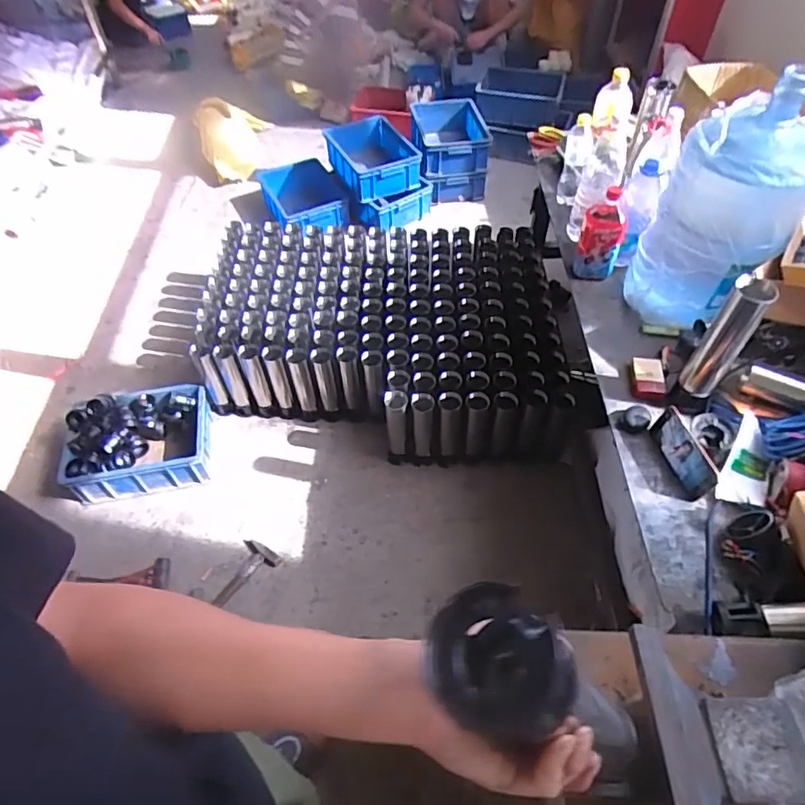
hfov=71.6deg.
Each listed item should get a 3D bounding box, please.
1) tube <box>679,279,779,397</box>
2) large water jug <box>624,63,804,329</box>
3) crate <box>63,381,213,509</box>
[{"bbox_3d":[0.570,-0.110,0.994,0.053,0.243,0.063,-37,60,-23],"label":"tube"},{"bbox_3d":[0.657,-0.402,1.131,0.273,0.452,0.241,26,58,20],"label":"large water jug"},{"bbox_3d":[-0.811,0.125,1.745,0.410,0.167,0.311,-11,53,-6],"label":"crate"}]

